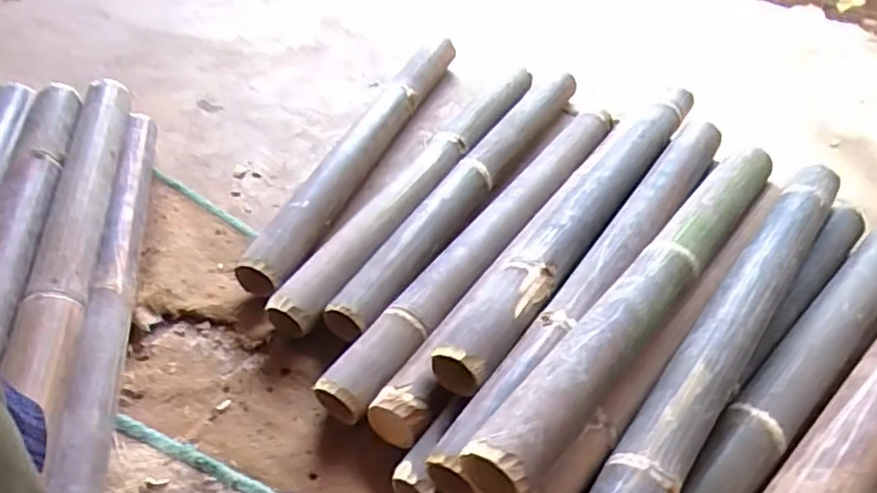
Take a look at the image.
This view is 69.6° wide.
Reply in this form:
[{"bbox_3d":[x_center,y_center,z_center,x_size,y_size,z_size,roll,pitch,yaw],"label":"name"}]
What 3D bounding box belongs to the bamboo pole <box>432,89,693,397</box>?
[{"bbox_3d":[0.193,-0.046,0.810,0.068,0.062,0.638,26,48,24],"label":"bamboo pole"}]

